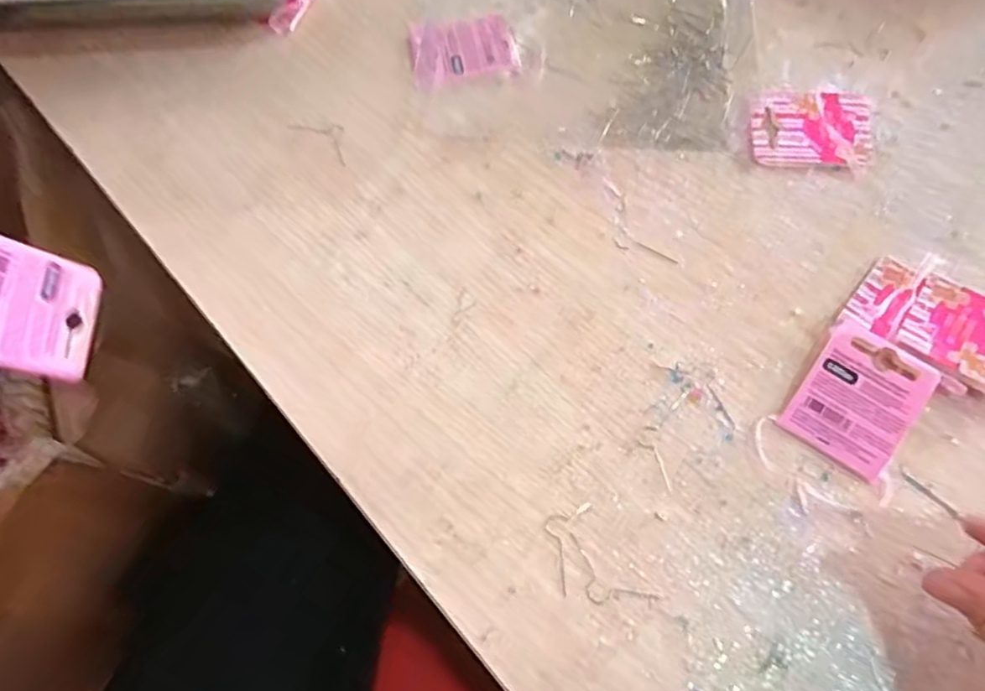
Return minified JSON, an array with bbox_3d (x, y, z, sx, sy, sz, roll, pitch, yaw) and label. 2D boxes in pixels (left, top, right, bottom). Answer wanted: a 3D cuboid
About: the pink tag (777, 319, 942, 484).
[{"bbox_3d":[0.159,0.023,0.273,0.046,0.004,0.059,34,82,16],"label":"pink tag"}]

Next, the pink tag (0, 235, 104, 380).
[{"bbox_3d":[-0.172,-0.014,0.233,0.004,0.058,0.046,3,80,17],"label":"pink tag"}]

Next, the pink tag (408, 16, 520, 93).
[{"bbox_3d":[-0.017,-0.170,0.361,0.059,0.004,0.046,-10,69,-1],"label":"pink tag"}]

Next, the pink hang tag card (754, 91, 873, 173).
[{"bbox_3d":[0.167,-0.113,0.328,0.059,0.005,0.046,8,69,6],"label":"pink hang tag card"}]

